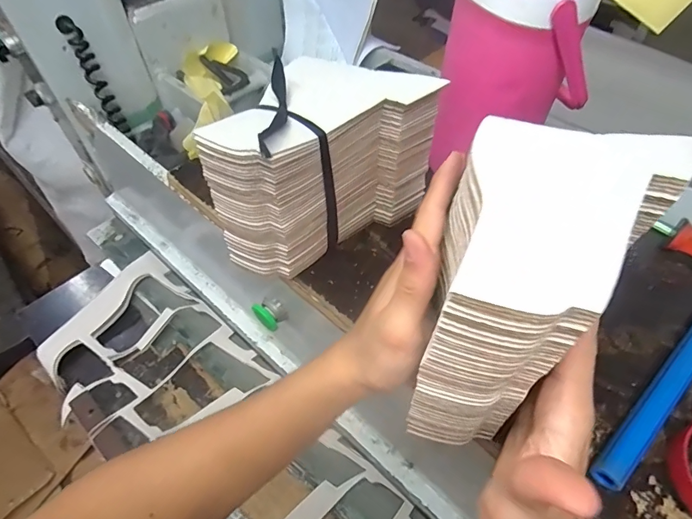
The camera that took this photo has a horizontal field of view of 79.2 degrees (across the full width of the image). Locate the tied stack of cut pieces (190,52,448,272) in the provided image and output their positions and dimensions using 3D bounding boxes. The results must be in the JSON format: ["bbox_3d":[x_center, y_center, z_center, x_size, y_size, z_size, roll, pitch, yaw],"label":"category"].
[{"bbox_3d":[-0.025,-0.091,0.381,0.210,0.148,0.100,-30,59,-17],"label":"tied stack of cut pieces"}]

